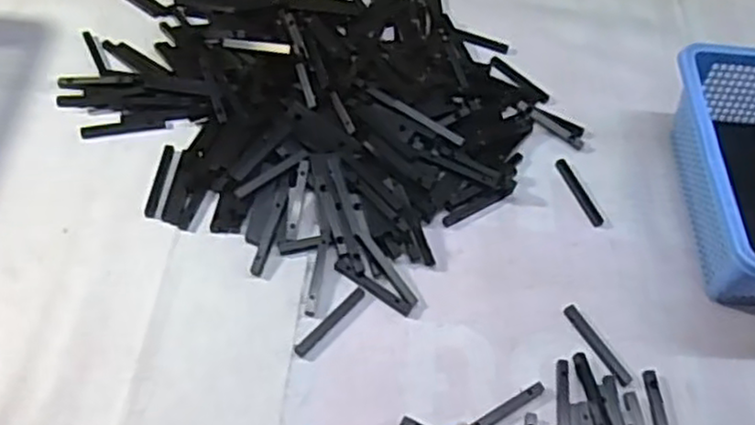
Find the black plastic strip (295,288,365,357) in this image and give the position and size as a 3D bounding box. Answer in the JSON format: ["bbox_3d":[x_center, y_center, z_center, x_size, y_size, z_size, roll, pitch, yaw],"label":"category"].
[{"bbox_3d":[-0.038,0.087,0.572,0.010,0.004,0.075,37,60,20],"label":"black plastic strip"}]

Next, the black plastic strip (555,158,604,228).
[{"bbox_3d":[0.186,-0.019,0.658,0.012,0.004,0.076,-13,57,-14],"label":"black plastic strip"}]

